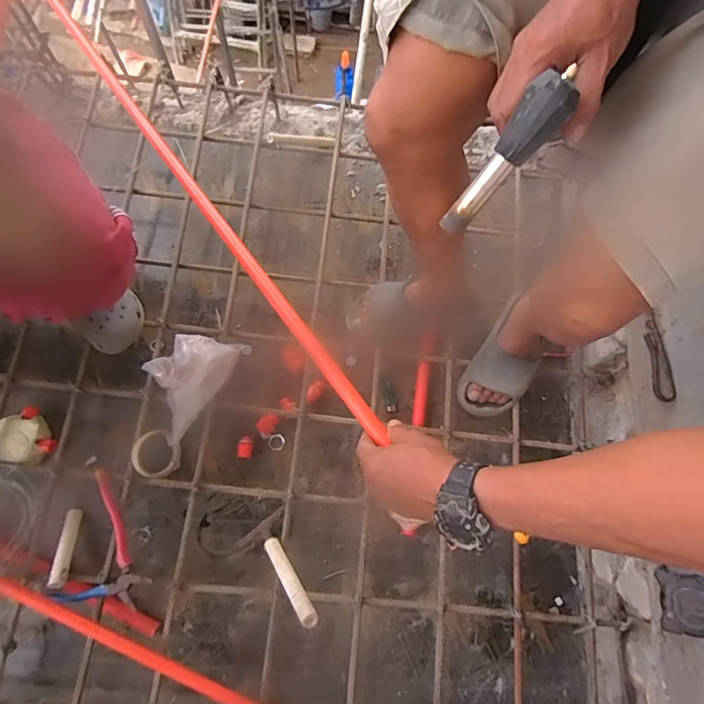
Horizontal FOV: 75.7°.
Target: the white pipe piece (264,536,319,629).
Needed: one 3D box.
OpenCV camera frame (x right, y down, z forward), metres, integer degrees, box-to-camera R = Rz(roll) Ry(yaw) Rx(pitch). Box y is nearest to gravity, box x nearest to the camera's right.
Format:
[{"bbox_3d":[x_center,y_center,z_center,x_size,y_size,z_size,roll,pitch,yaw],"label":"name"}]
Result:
[{"bbox_3d":[-0.102,0.361,0.729,0.025,0.187,0.019,-39,122,-12],"label":"white pipe piece"}]

